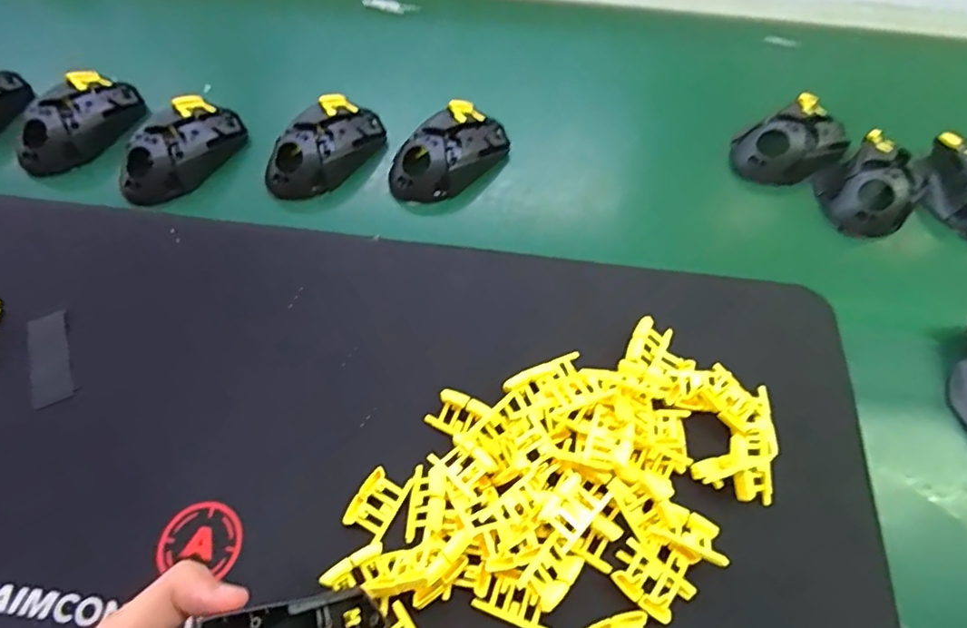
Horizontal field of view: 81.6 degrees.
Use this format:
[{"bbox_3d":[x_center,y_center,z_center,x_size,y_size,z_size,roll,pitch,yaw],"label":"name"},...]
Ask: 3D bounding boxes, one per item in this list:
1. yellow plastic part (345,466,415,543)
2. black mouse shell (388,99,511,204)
[{"bbox_3d":[-0.064,0.113,0.337,0.026,0.007,0.038,27,62,12],"label":"yellow plastic part"},{"bbox_3d":[-0.028,-0.140,0.489,0.060,0.036,0.113,36,64,16],"label":"black mouse shell"}]

